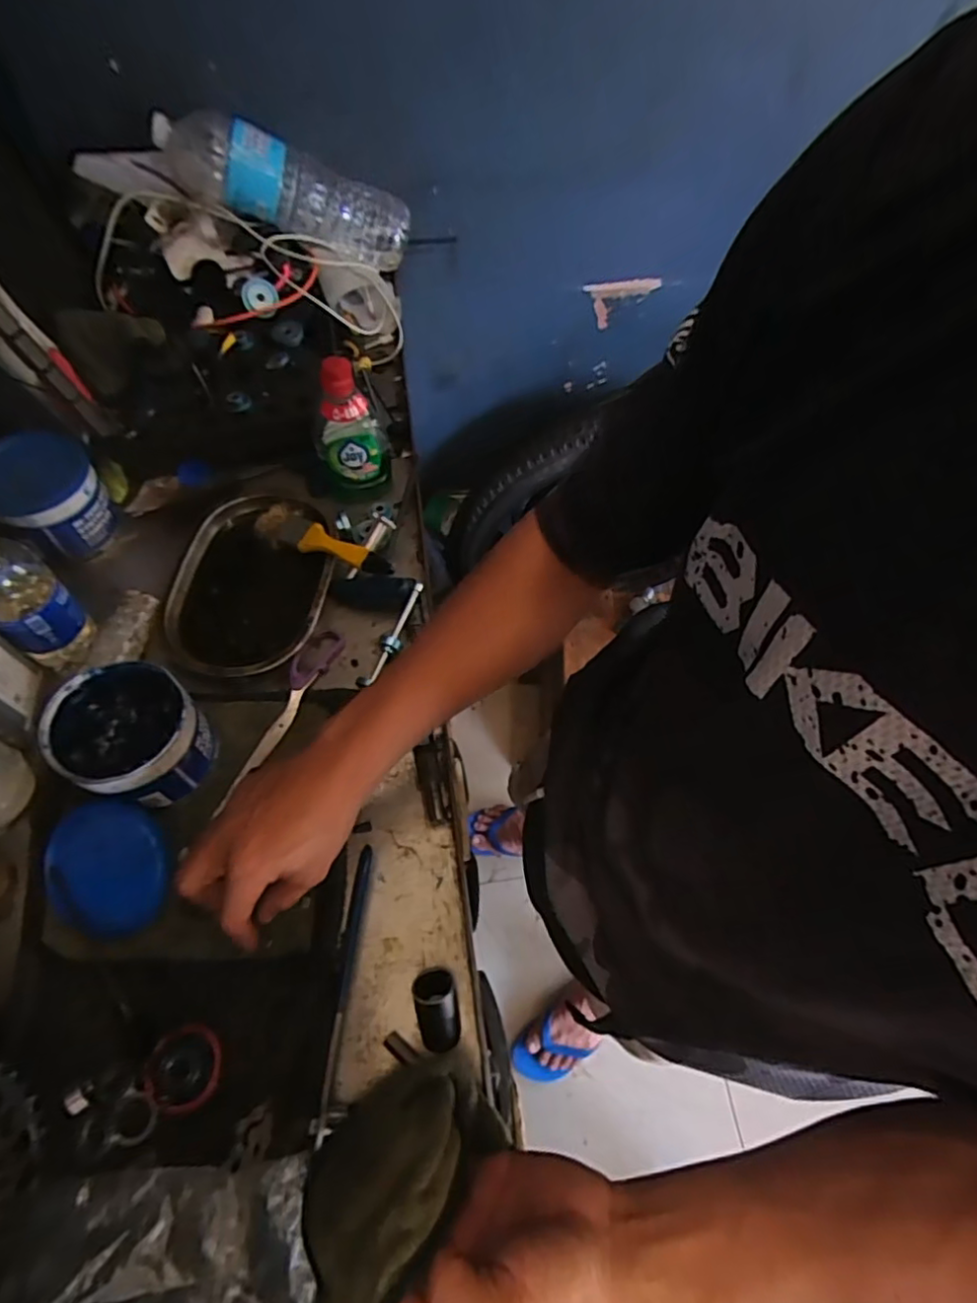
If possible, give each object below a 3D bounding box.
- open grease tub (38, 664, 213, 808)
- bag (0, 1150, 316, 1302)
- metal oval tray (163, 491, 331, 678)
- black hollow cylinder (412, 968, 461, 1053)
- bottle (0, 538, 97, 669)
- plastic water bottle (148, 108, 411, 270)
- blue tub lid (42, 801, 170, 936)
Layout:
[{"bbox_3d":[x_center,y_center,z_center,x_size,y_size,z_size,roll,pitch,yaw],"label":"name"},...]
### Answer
[{"bbox_3d":[-0.287,0.070,0.491,0.101,0.077,0.098,1,62,-2],"label":"open grease tub"},{"bbox_3d":[-0.195,0.371,0.346,0.172,0.048,0.106,-4,62,-5],"label":"bag"},{"bbox_3d":[-0.239,-0.072,0.614,0.147,0.026,0.212,7,62,1],"label":"metal oval tray"},{"bbox_3d":[-0.038,0.262,0.440,0.031,0.039,0.053,-7,62,-7],"label":"black hollow cylinder"},{"bbox_3d":[-0.399,-0.047,0.514,0.051,0.164,0.061,38,66,16],"label":"bottle"},{"bbox_3d":[-0.255,-0.593,0.778,0.307,0.104,0.071,9,59,-22],"label":"plastic water bottle"},{"bbox_3d":[-0.300,0.170,0.472,0.088,0.008,0.099,-13,83,-4],"label":"blue tub lid"}]

